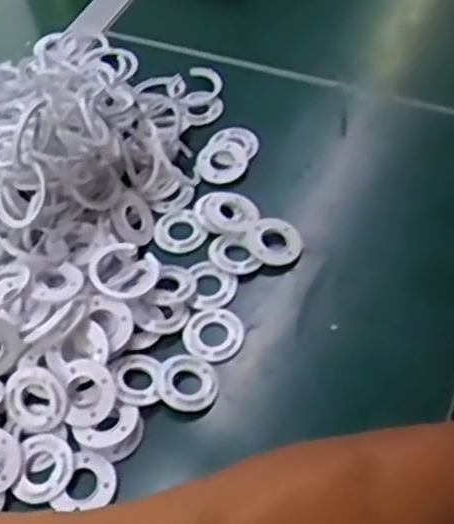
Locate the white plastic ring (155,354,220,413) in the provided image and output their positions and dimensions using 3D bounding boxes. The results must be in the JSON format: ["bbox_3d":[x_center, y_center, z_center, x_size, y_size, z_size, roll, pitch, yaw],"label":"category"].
[{"bbox_3d":[-0.029,0.084,0.507,0.042,0.014,0.043,-3,53,4],"label":"white plastic ring"}]

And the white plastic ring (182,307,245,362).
[{"bbox_3d":[-0.010,0.054,0.536,0.044,0.009,0.043,-3,53,4],"label":"white plastic ring"}]

